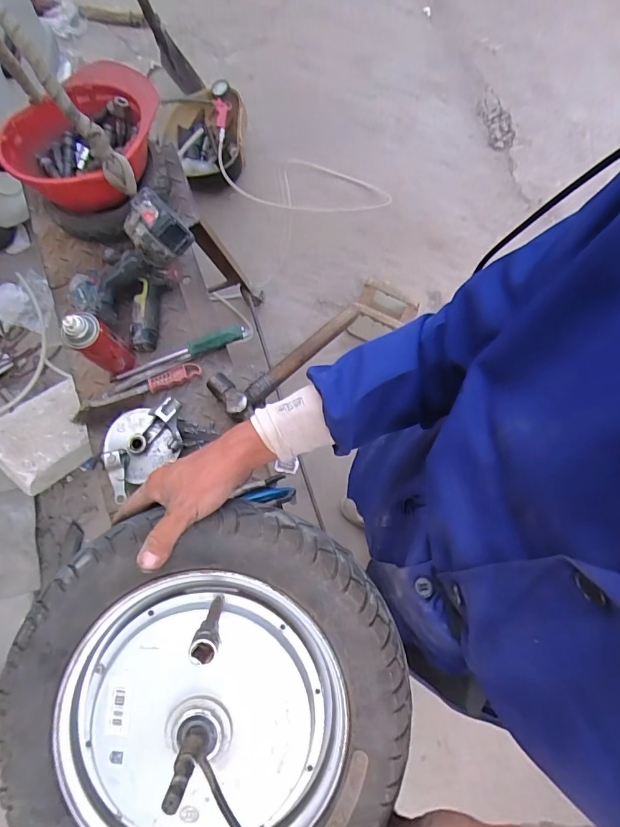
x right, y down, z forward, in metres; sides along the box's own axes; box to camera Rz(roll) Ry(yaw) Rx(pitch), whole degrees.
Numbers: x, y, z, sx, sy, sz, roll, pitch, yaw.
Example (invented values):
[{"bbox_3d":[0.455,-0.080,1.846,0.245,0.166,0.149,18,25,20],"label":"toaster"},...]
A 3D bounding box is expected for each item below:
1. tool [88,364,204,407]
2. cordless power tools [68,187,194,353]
[{"bbox_3d":[-0.295,-0.050,0.780,0.202,0.016,0.033,-19,76,-5],"label":"tool"},{"bbox_3d":[-0.312,-0.257,0.769,0.174,0.118,0.242,30,77,8],"label":"cordless power tools"}]

